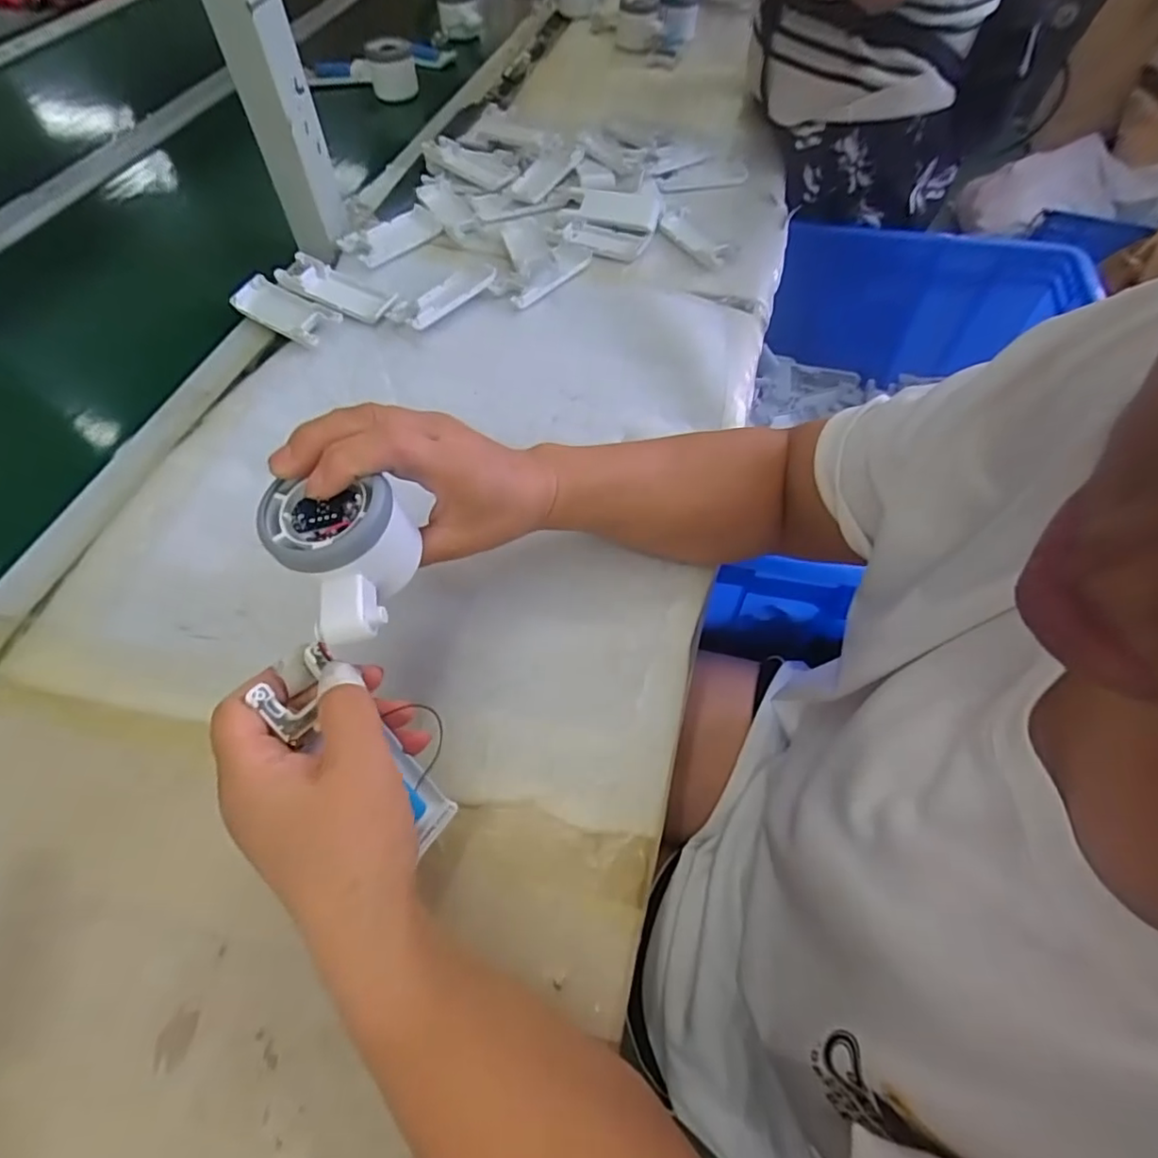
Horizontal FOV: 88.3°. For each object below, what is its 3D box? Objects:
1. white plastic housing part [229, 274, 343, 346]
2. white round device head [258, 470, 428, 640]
[{"bbox_3d":[-0.256,-0.234,0.523,0.100,0.018,0.040,29,63,17],"label":"white plastic housing part"},{"bbox_3d":[-0.102,-0.012,0.268,0.058,0.043,0.072,-25,62,-14],"label":"white round device head"}]

